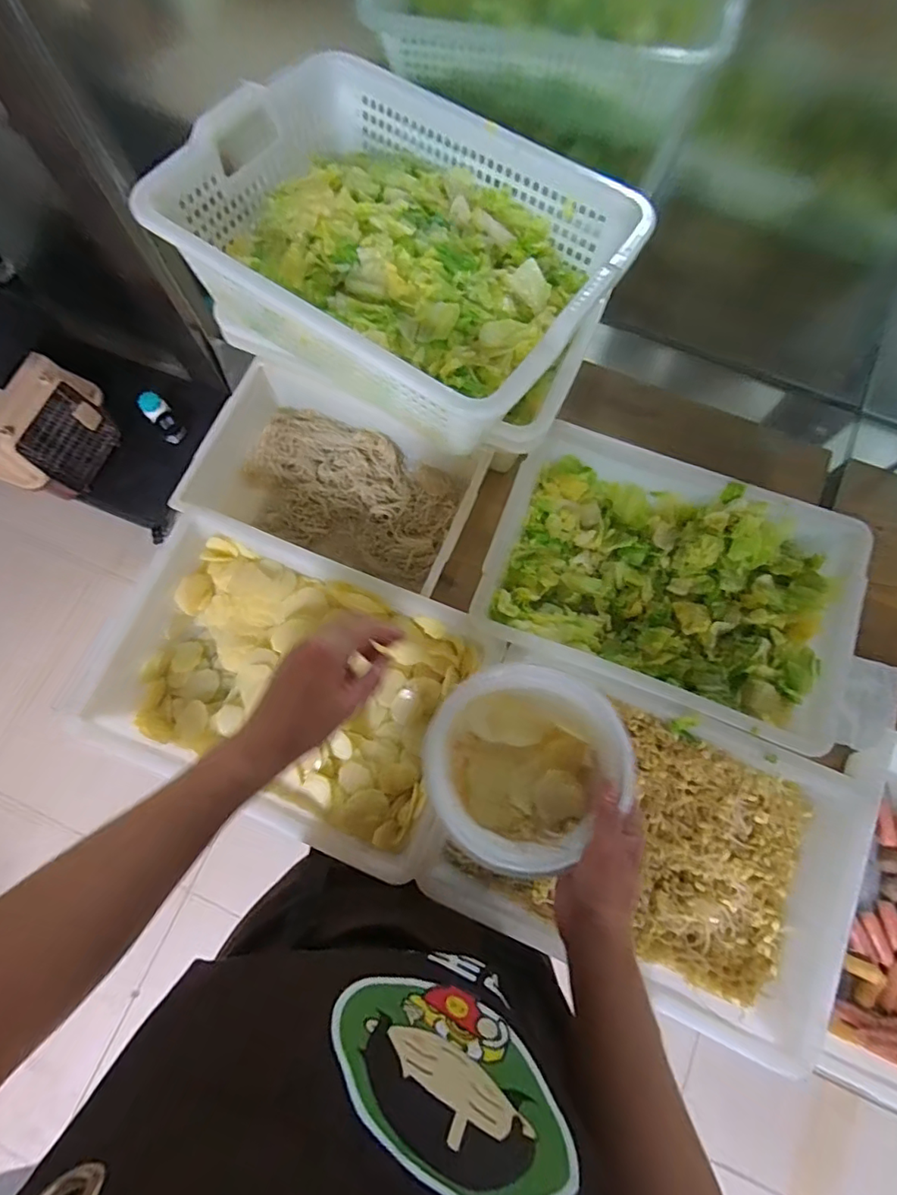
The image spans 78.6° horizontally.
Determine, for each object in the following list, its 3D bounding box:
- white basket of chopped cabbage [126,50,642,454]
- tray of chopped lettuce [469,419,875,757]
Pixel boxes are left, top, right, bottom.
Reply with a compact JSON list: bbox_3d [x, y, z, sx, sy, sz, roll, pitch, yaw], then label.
[{"bbox_3d":[-0.057,-0.379,0.586,0.445,0.103,0.321,37,78,9],"label":"white basket of chopped cabbage"},{"bbox_3d":[0.266,-0.027,0.667,0.416,0.075,0.300,21,76,5],"label":"tray of chopped lettuce"}]

